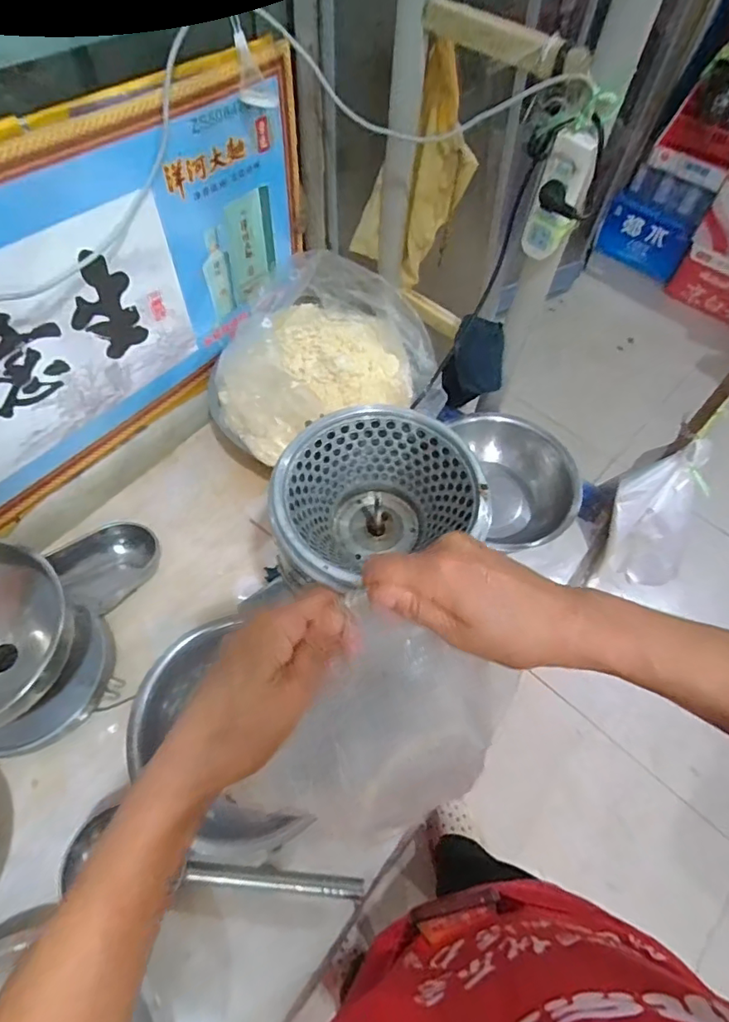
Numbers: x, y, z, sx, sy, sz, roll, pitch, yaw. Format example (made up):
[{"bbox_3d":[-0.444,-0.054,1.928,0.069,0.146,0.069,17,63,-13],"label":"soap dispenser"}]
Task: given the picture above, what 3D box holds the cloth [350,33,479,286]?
[{"bbox_3d":[0.088,-0.604,0.965,0.209,0.366,0.055,6,59,0],"label":"cloth"}]

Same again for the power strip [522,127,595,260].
[{"bbox_3d":[0.279,-0.447,0.757,0.066,0.165,0.030,13,59,4],"label":"power strip"}]

